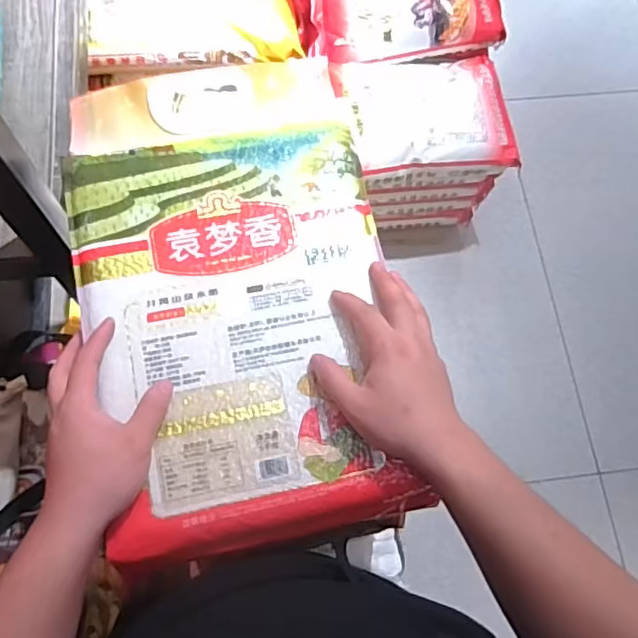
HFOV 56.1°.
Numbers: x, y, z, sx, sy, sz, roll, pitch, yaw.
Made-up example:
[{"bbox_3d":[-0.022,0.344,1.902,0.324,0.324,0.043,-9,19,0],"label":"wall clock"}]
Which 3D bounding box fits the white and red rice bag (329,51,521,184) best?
[{"bbox_3d":[0.254,-0.497,1.410,0.404,0.123,0.288,-10,71,-6],"label":"white and red rice bag"}]

